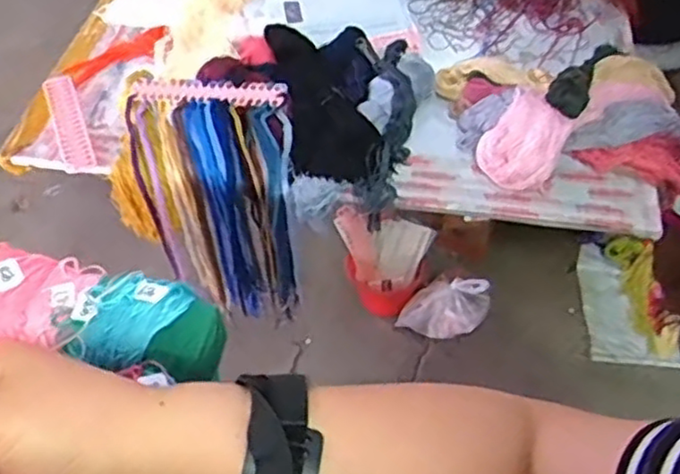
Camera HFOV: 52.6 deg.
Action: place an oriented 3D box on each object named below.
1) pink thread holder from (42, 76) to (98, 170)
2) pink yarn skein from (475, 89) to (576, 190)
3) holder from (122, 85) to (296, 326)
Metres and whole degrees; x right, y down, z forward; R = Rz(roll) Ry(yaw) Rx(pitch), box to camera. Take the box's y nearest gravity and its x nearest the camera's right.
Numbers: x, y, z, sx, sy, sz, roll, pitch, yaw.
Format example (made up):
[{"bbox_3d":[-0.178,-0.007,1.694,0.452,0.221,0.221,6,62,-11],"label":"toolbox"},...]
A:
[{"bbox_3d":[-0.534,-0.235,1.359,0.058,0.013,0.293,-21,53,-15],"label":"pink thread holder"},{"bbox_3d":[0.325,-0.172,1.215,0.126,0.108,0.131,-1,50,1],"label":"pink yarn skein"},{"bbox_3d":[-0.240,-0.074,1.403,0.297,0.425,0.271,-3,50,-1],"label":"holder"}]

